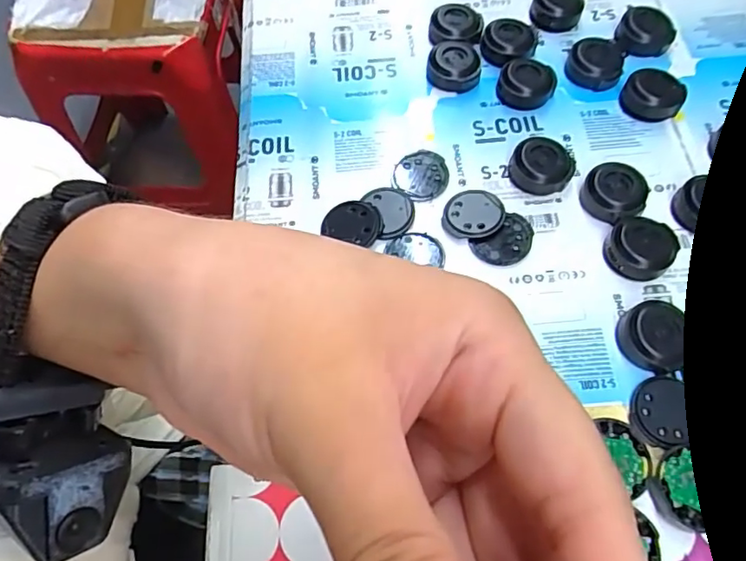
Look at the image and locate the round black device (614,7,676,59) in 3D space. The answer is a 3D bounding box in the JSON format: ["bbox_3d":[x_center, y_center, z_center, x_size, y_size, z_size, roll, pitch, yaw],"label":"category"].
[{"bbox_3d":[0.157,-0.142,0.329,0.031,0.014,0.030,-1,63,2],"label":"round black device"}]

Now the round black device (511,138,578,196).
[{"bbox_3d":[0.086,-0.058,0.292,0.031,0.012,0.026,21,66,13],"label":"round black device"}]

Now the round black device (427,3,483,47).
[{"bbox_3d":[0.049,-0.149,0.339,0.031,0.016,0.031,3,63,4],"label":"round black device"}]

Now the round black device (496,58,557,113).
[{"bbox_3d":[0.085,-0.109,0.317,0.030,0.012,0.029,-1,63,2],"label":"round black device"}]

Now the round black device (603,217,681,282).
[{"bbox_3d":[0.124,-0.015,0.265,0.029,0.016,0.030,-1,63,2],"label":"round black device"}]

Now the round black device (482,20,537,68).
[{"bbox_3d":[0.079,-0.136,0.330,0.030,0.013,0.027,12,64,9],"label":"round black device"}]

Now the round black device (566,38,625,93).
[{"bbox_3d":[0.125,-0.122,0.320,0.029,0.012,0.029,-1,63,2],"label":"round black device"}]

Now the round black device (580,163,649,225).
[{"bbox_3d":[0.118,-0.042,0.281,0.029,0.016,0.026,35,70,19],"label":"round black device"}]

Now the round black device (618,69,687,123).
[{"bbox_3d":[0.151,-0.100,0.309,0.024,0.013,0.030,-35,67,-14],"label":"round black device"}]

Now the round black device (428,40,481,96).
[{"bbox_3d":[0.045,-0.121,0.325,0.024,0.015,0.032,-30,66,-12],"label":"round black device"}]

